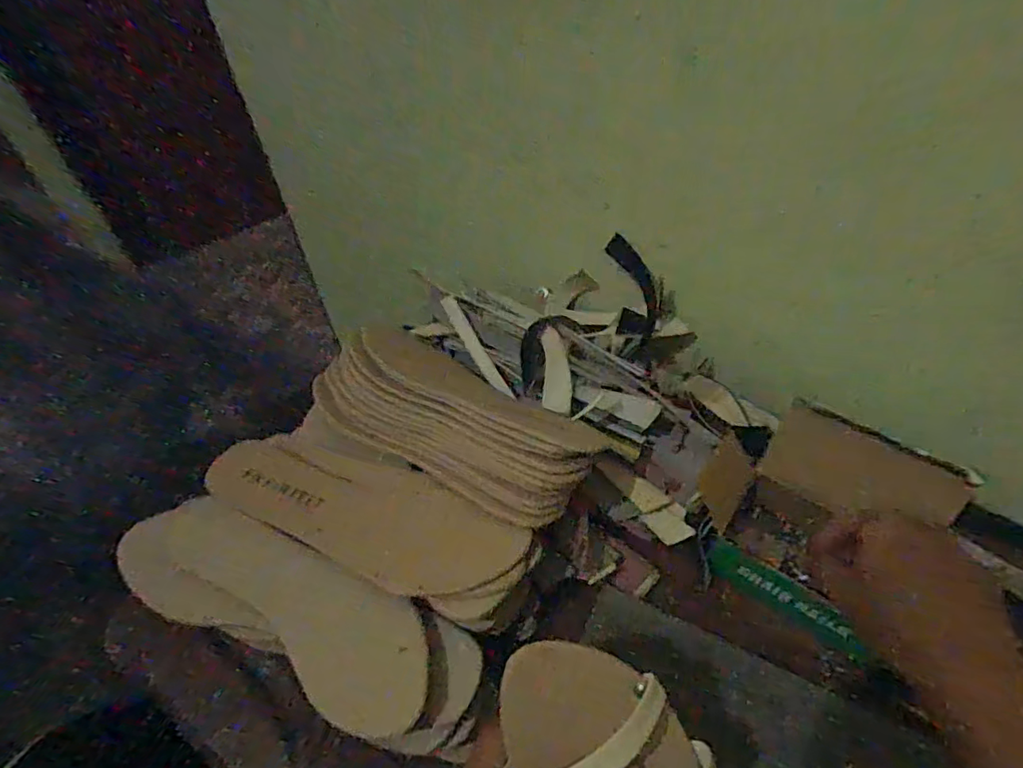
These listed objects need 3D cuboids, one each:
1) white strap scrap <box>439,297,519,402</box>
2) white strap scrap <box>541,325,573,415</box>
[{"bbox_3d":[-0.032,-0.032,0.482,0.015,0.008,0.110,-28,76,-17],"label":"white strap scrap"},{"bbox_3d":[0.038,-0.013,0.445,0.023,0.012,0.083,-1,49,5],"label":"white strap scrap"}]

